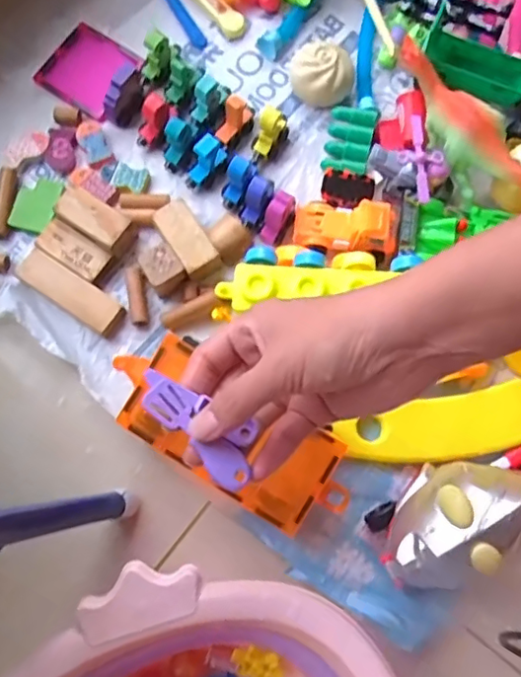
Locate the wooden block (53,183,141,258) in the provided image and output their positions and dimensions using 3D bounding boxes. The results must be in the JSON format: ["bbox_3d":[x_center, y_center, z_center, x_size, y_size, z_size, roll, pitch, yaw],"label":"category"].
[{"bbox_3d":[-0.136,-0.100,0.470,0.068,0.027,0.030,34,93,-1],"label":"wooden block"}]

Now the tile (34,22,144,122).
[{"bbox_3d":[-0.157,-0.246,0.520,0.073,0.012,0.071,33,79,6],"label":"tile"}]

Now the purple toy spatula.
[{"bbox_3d":[-0.031,0.049,0.286,0.018,0.007,0.066,-44,93,-9],"label":"purple toy spatula"}]

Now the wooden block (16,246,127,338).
[{"bbox_3d":[-0.154,-0.038,0.462,0.091,0.010,0.029,34,79,6],"label":"wooden block"}]

